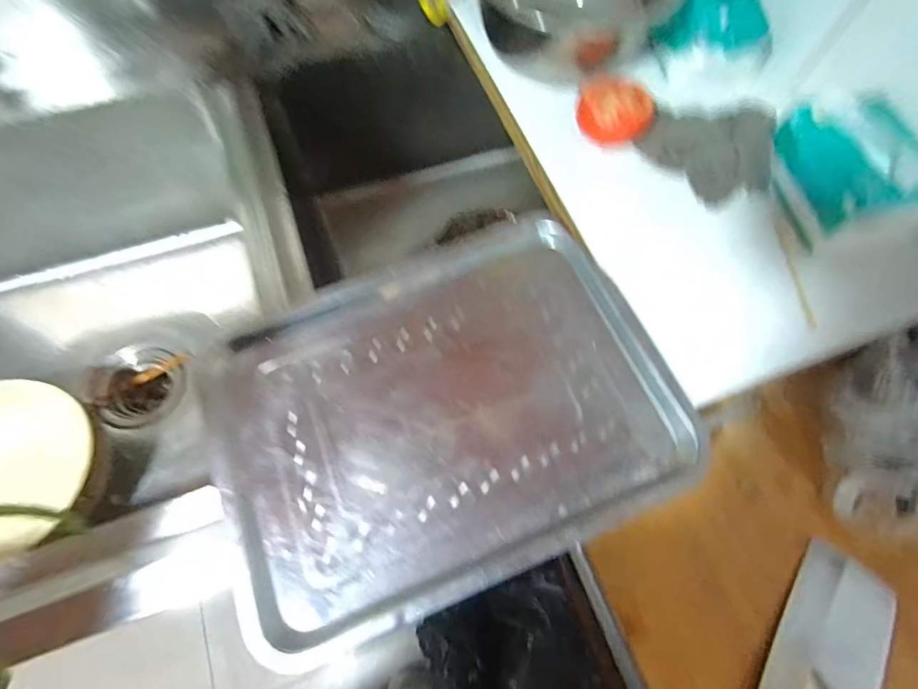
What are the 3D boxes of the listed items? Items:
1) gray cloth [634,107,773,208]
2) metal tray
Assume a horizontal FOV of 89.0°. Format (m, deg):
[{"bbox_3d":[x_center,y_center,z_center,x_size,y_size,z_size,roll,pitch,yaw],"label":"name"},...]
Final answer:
[{"bbox_3d":[0.237,-0.187,0.441,0.087,0.047,0.127,-39,73,-14],"label":"gray cloth"},{"bbox_3d":[-0.015,0.046,0.364,0.343,0.025,0.249,-21,71,-8],"label":"metal tray"}]

